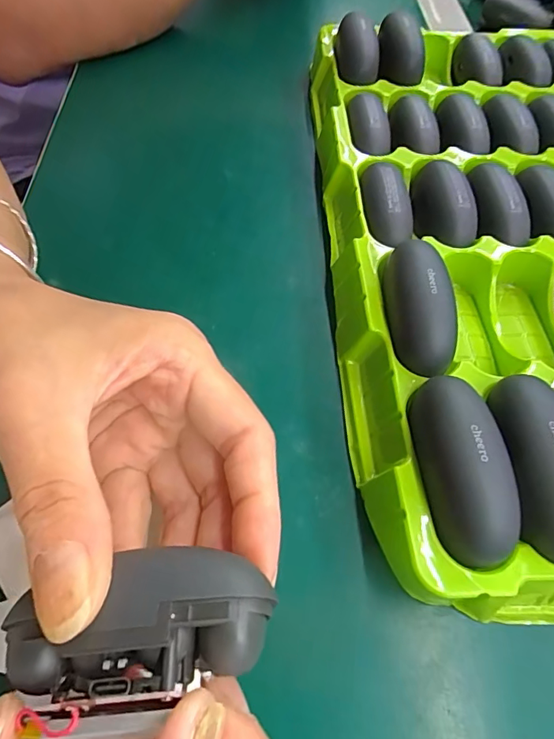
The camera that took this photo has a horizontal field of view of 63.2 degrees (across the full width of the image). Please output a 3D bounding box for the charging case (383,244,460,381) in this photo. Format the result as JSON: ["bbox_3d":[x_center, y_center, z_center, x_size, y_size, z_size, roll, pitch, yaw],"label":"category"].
[{"bbox_3d":[0.061,-0.029,0.195,0.027,0.019,0.063,-3,74,-3],"label":"charging case"}]

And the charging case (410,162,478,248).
[{"bbox_3d":[0.089,-0.090,0.246,0.022,0.025,0.054,-7,60,-6],"label":"charging case"}]

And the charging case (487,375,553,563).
[{"bbox_3d":[0.094,0.031,0.158,0.021,0.024,0.064,-3,60,-3],"label":"charging case"}]

